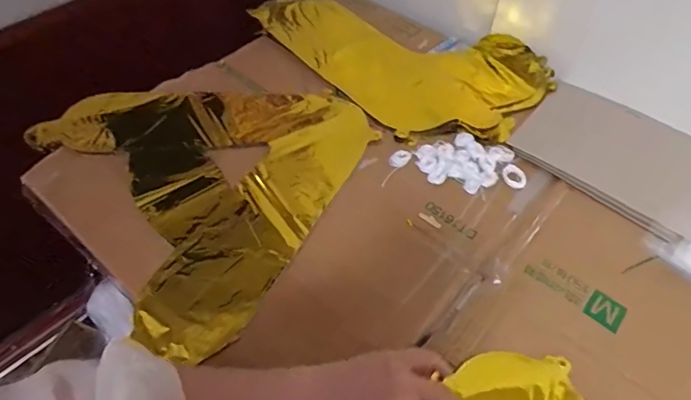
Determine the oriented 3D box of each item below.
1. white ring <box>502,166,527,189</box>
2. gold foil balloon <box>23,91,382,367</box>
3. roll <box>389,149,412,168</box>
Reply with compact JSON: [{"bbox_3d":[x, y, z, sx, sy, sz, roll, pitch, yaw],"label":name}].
[{"bbox_3d":[0.194,-0.026,0.568,0.029,0.004,0.029,0,53,0],"label":"white ring"},{"bbox_3d":[-0.187,-0.037,0.577,0.355,0.037,0.350,25,56,17],"label":"gold foil balloon"},{"bbox_3d":[0.063,-0.049,0.577,0.021,0.007,0.026,27,57,19],"label":"roll"}]

